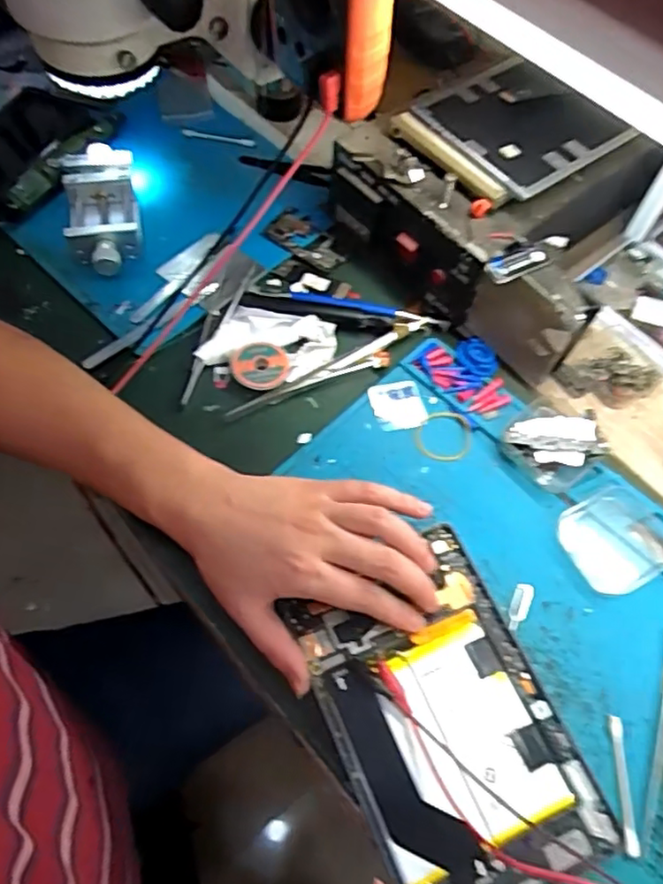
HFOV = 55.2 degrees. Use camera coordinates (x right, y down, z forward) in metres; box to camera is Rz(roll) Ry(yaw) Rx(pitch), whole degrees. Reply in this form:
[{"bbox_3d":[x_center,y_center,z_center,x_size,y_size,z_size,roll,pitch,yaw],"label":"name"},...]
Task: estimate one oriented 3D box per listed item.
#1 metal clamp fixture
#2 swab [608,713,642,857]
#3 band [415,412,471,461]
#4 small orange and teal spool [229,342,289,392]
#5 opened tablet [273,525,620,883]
[{"bbox_3d":[-0.198,-0.202,0.551,0.062,0.033,0.132,-16,64,-10],"label":"metal clamp fixture"},{"bbox_3d":[0.170,0.198,0.367,0.010,0.007,0.070,6,62,1],"label":"swab"},{"bbox_3d":[0.084,-0.006,0.476,0.042,0.005,0.041,1,62,-1],"label":"band"},{"bbox_3d":[-0.056,-0.059,0.494,0.043,0.013,0.044,1,62,-1],"label":"small orange and teal spool"},{"bbox_3d":[0.066,0.163,0.374,0.124,0.009,0.193,-20,65,-12],"label":"opened tablet"}]

